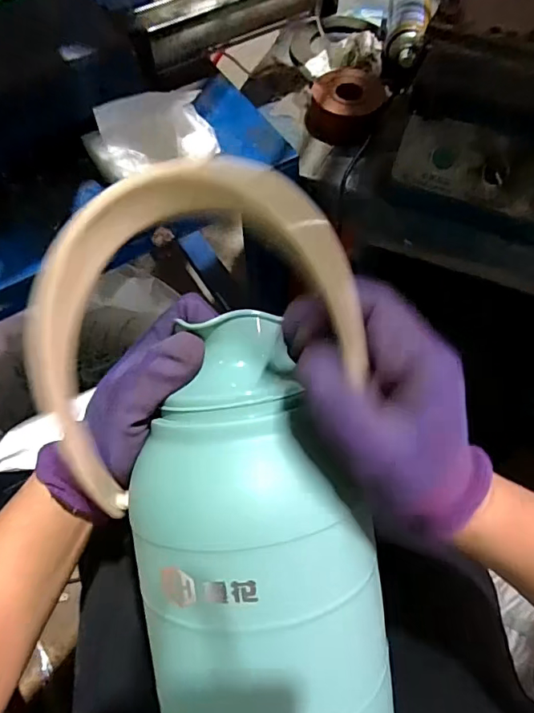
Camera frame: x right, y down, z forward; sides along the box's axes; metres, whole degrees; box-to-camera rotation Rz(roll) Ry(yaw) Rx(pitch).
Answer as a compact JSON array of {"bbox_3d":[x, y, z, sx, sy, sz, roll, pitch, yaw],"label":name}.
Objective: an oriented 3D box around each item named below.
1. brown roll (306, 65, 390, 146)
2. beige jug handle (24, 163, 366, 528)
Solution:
[{"bbox_3d":[0.110,-0.346,0.666,0.102,0.050,0.109,-1,63,1],"label":"brown roll"},{"bbox_3d":[-0.055,-0.006,0.231,0.196,0.027,0.133,-34,102,18],"label":"beige jug handle"}]

